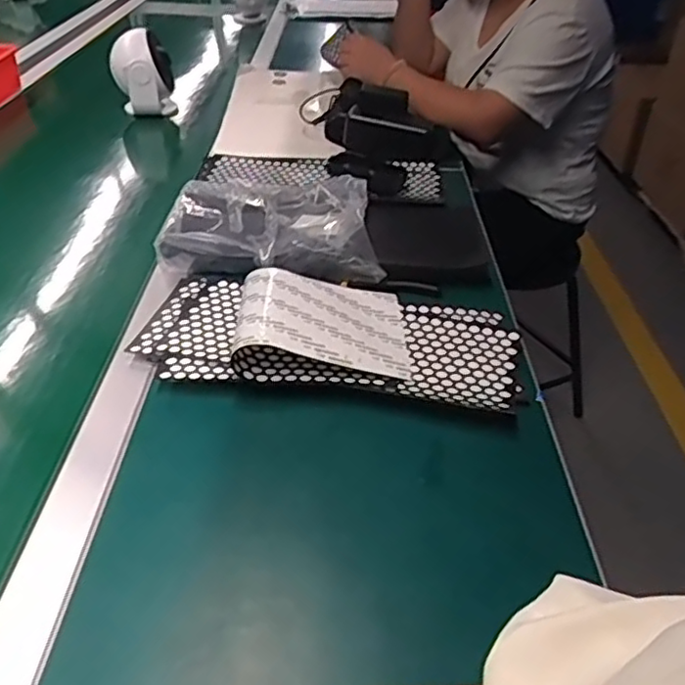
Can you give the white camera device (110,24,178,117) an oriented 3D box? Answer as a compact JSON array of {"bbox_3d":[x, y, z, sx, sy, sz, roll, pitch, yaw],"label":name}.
[{"bbox_3d":[-0.343,-0.457,1.159,0.102,0.128,0.101,-9,39,-15],"label":"white camera device"}]

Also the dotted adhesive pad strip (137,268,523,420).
[{"bbox_3d":[-0.012,-0.015,0.625,0.346,0.046,0.155,7,38,5],"label":"dotted adhesive pad strip"}]

